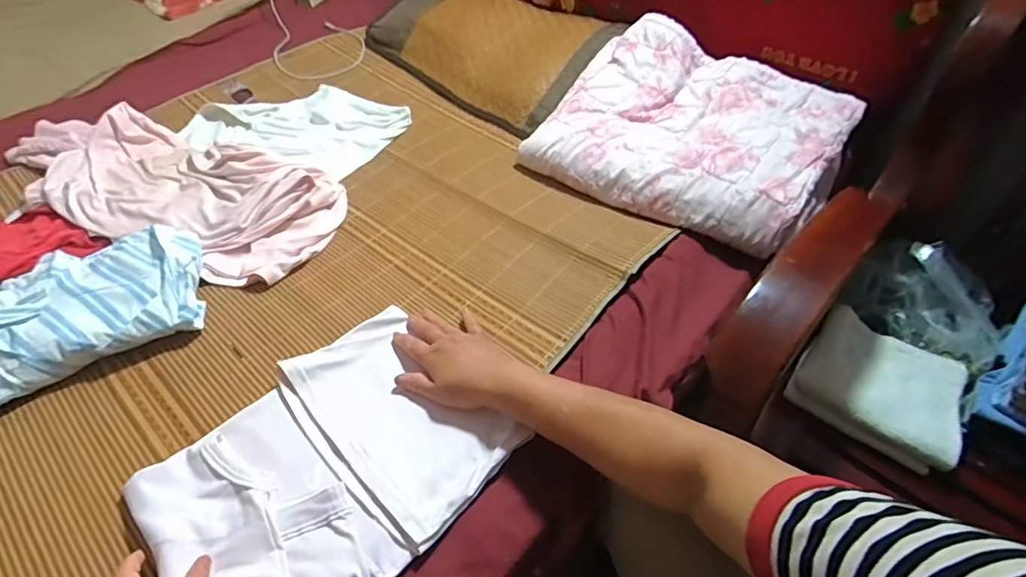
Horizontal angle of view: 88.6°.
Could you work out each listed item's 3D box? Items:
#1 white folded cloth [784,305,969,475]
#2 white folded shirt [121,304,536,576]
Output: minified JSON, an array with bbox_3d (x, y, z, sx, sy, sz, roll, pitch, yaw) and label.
[{"bbox_3d":[0.491,0.119,0.695,0.184,0.054,0.174,33,56,28],"label":"white folded cloth"},{"bbox_3d":[-0.183,0.170,0.531,0.259,0.040,0.305,34,57,28],"label":"white folded shirt"}]

